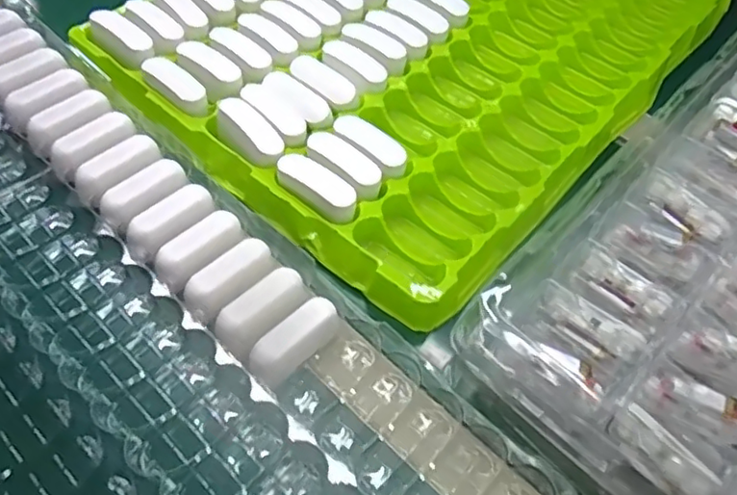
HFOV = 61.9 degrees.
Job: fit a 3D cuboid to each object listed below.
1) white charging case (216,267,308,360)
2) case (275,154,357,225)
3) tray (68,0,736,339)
[{"bbox_3d":[-0.066,0.040,0.383,0.029,0.018,0.062,38,59,20],"label":"white charging case"},{"bbox_3d":[-0.036,-0.041,0.436,0.064,0.020,0.030,37,58,19],"label":"case"},{"bbox_3d":[0.079,-0.220,0.584,0.383,0.042,0.564,37,58,19],"label":"tray"}]

